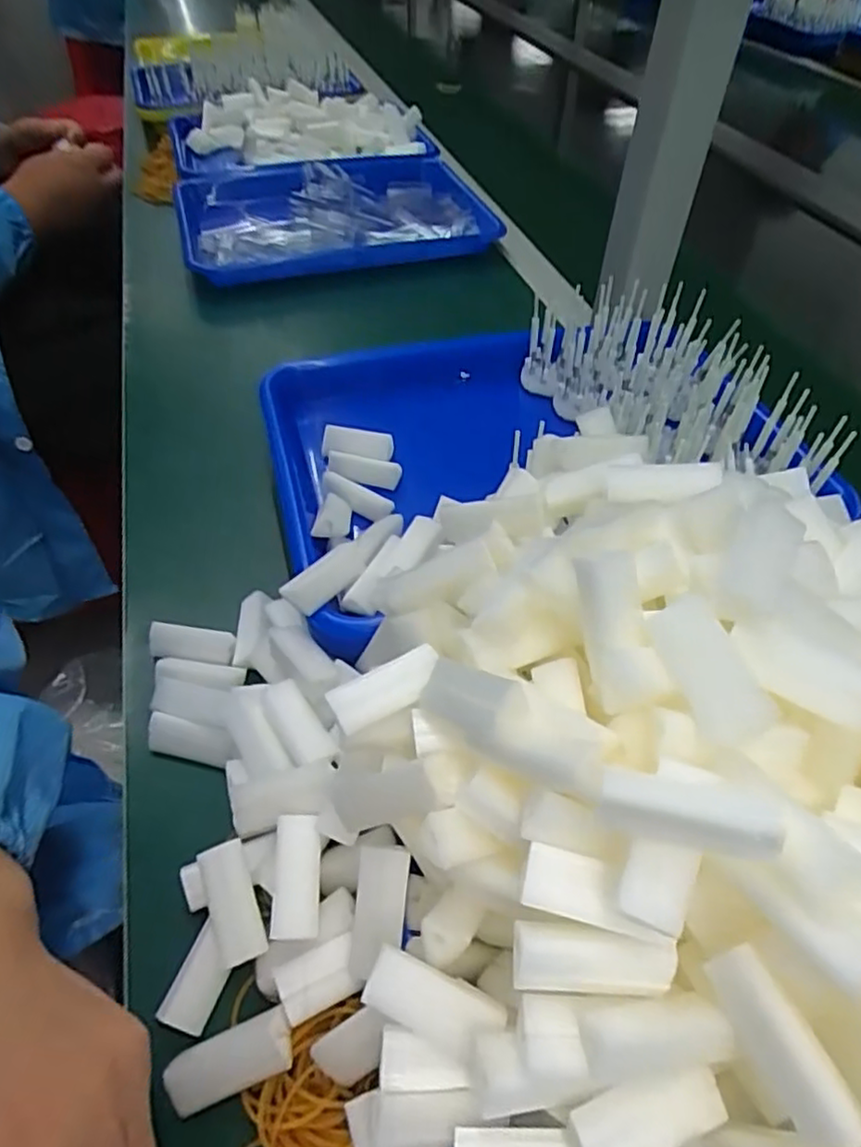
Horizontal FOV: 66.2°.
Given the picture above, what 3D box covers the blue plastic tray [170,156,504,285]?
[{"bbox_3d":[-0.113,-0.421,0.759,0.328,0.028,0.271,-13,51,-13],"label":"blue plastic tray"}]

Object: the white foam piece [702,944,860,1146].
[{"bbox_3d":[0.091,0.123,0.173,0.012,0.017,0.044,-16,52,-16],"label":"white foam piece"}]

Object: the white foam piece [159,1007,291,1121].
[{"bbox_3d":[-0.074,0.181,0.245,0.047,0.008,0.020,-25,53,-2],"label":"white foam piece"}]

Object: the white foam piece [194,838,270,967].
[{"bbox_3d":[-0.082,0.136,0.273,0.019,0.009,0.045,-17,73,-16],"label":"white foam piece"}]

